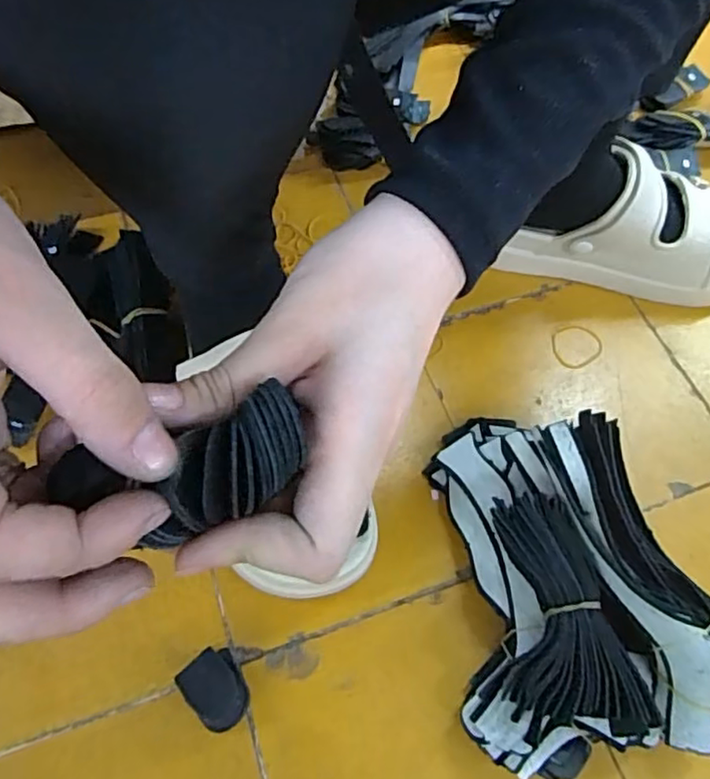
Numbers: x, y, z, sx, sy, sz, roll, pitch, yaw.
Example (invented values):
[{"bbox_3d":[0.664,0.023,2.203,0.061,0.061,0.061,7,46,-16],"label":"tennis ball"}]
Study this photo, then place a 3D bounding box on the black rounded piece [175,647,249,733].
[{"bbox_3d":[-0.082,0.182,0.384,0.033,0.031,0.043,-31,68,-19],"label":"black rounded piece"}]

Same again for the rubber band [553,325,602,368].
[{"bbox_3d":[0.188,-0.037,0.537,0.044,0.005,0.039,-14,63,-11],"label":"rubber band"}]

